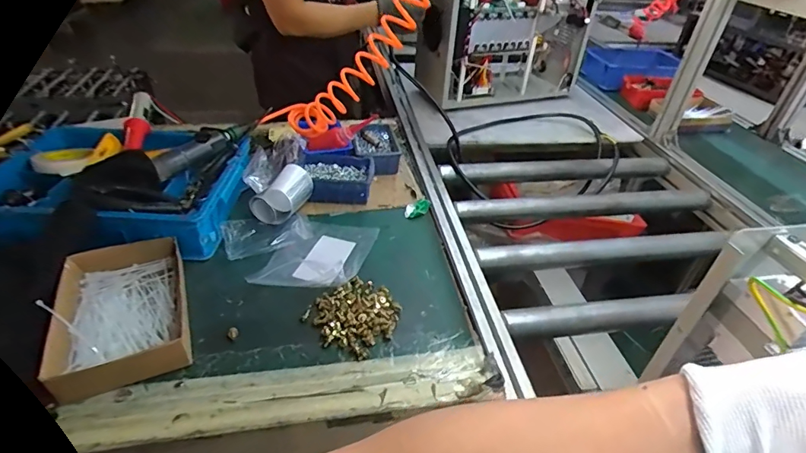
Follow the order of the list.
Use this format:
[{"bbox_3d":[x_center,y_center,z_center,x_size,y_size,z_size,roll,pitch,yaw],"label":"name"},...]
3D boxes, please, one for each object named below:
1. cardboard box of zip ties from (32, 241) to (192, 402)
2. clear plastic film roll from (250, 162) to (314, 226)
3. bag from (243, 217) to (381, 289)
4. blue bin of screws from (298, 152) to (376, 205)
[{"bbox_3d":[-0.368,0.102,0.577,0.149,0.038,0.220,-15,41,-22],"label":"cardboard box of zip ties"},{"bbox_3d":[-0.204,-0.056,0.759,0.070,0.070,0.099,13,39,13],"label":"clear plastic film roll"},{"bbox_3d":[-0.131,0.031,0.687,0.142,0.051,0.184,11,38,10],"label":"bag"},{"bbox_3d":[-0.128,-0.089,0.829,0.141,0.048,0.095,3,37,-1],"label":"blue bin of screws"}]

